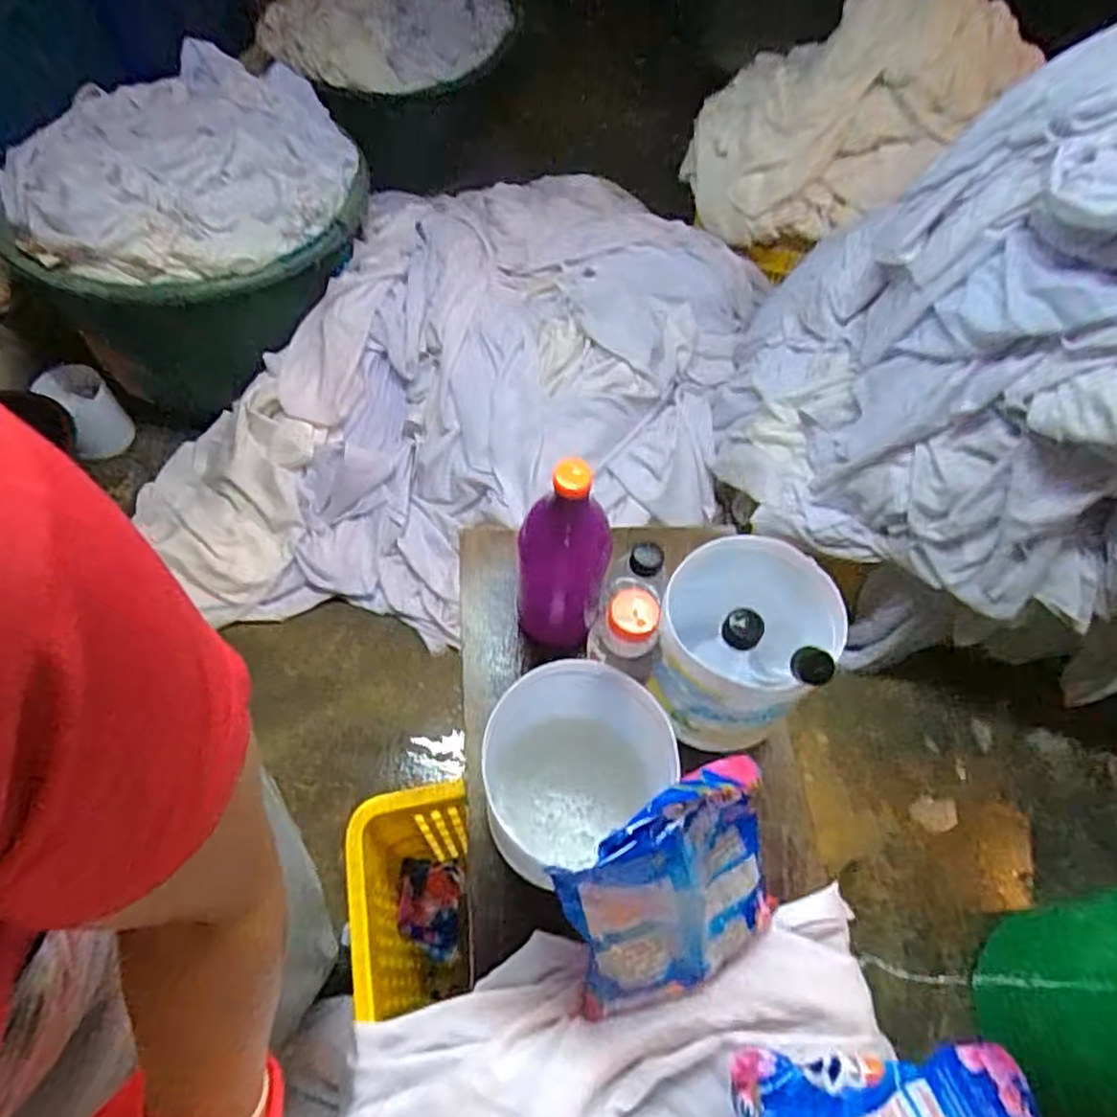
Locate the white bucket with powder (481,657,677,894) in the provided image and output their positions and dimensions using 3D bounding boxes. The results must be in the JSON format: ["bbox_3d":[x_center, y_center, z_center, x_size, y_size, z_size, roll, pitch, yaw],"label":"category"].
[{"bbox_3d":[0.003,0.181,0.604,0.150,0.152,0.142,1,59,-2],"label":"white bucket with powder"}]

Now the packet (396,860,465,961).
[{"bbox_3d":[-0.151,0.408,0.812,0.073,0.040,0.105,3,59,-2],"label":"packet"}]

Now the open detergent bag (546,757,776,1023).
[{"bbox_3d":[0.083,0.250,0.530,0.170,0.203,0.050,-24,30,-15],"label":"open detergent bag"}]

